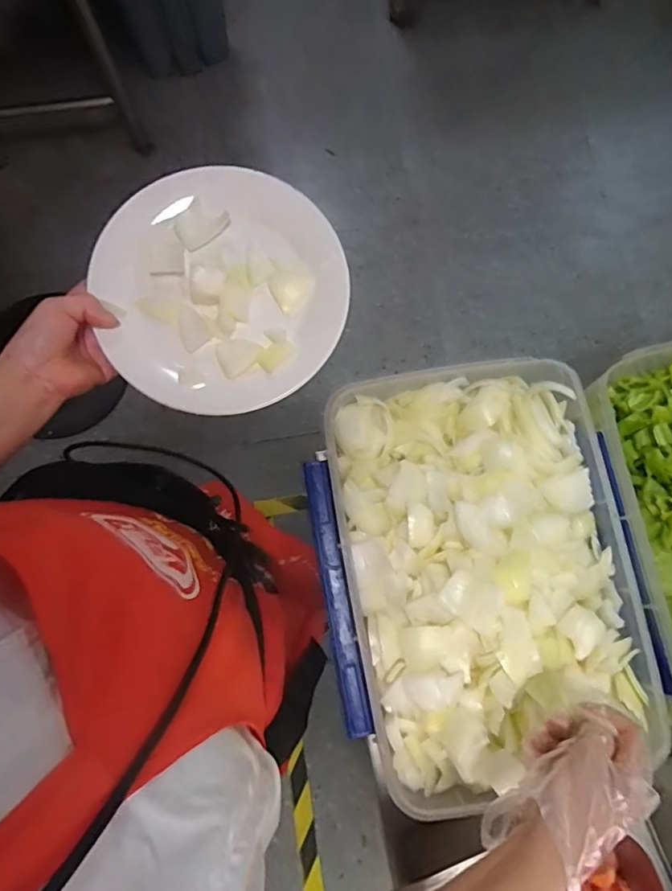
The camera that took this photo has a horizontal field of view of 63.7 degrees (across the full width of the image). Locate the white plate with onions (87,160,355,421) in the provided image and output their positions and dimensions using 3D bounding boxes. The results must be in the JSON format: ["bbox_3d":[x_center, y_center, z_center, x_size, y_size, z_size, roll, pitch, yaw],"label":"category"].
[{"bbox_3d":[-0.110,-0.153,0.511,0.224,0.039,0.256,-12,80,-4],"label":"white plate with onions"}]

